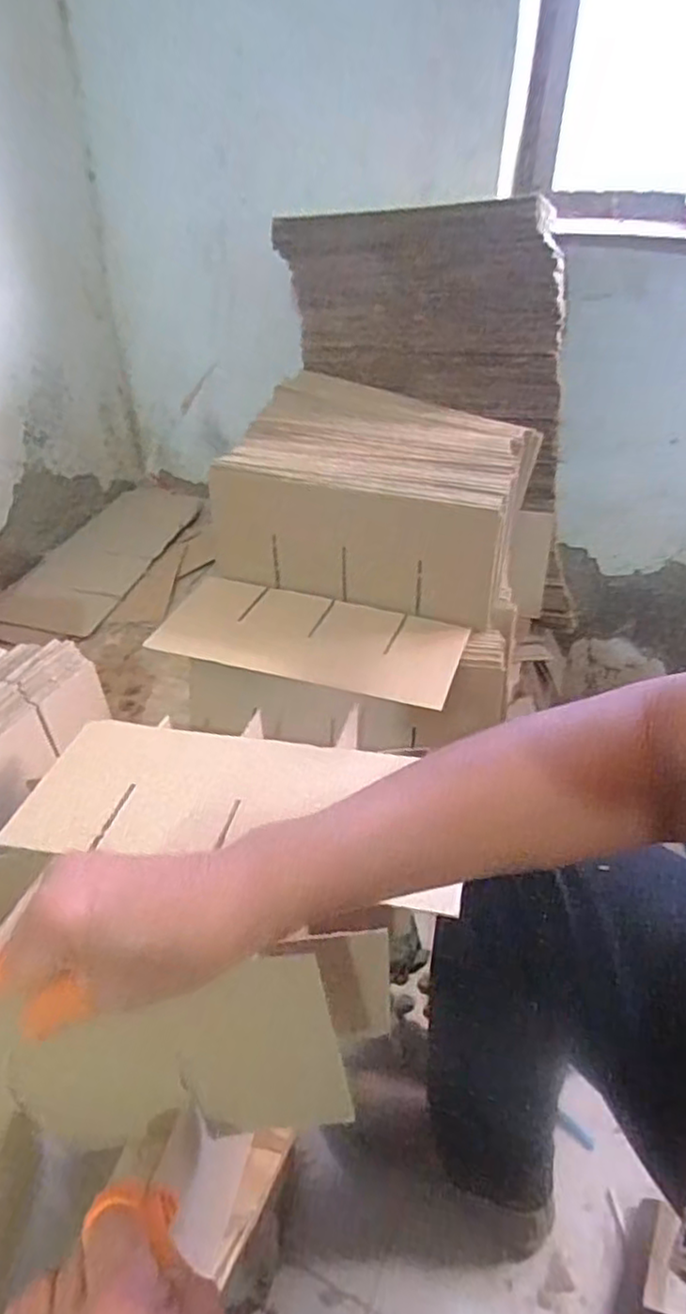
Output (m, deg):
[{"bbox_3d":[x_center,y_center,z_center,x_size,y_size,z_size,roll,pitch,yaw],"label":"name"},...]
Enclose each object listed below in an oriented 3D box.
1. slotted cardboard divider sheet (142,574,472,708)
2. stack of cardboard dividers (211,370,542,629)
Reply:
[{"bbox_3d":[-0.035,-0.023,0.707,0.314,0.010,0.133,12,43,17],"label":"slotted cardboard divider sheet"},{"bbox_3d":[0.037,-0.185,0.784,0.332,0.160,0.234,15,39,20],"label":"stack of cardboard dividers"}]

